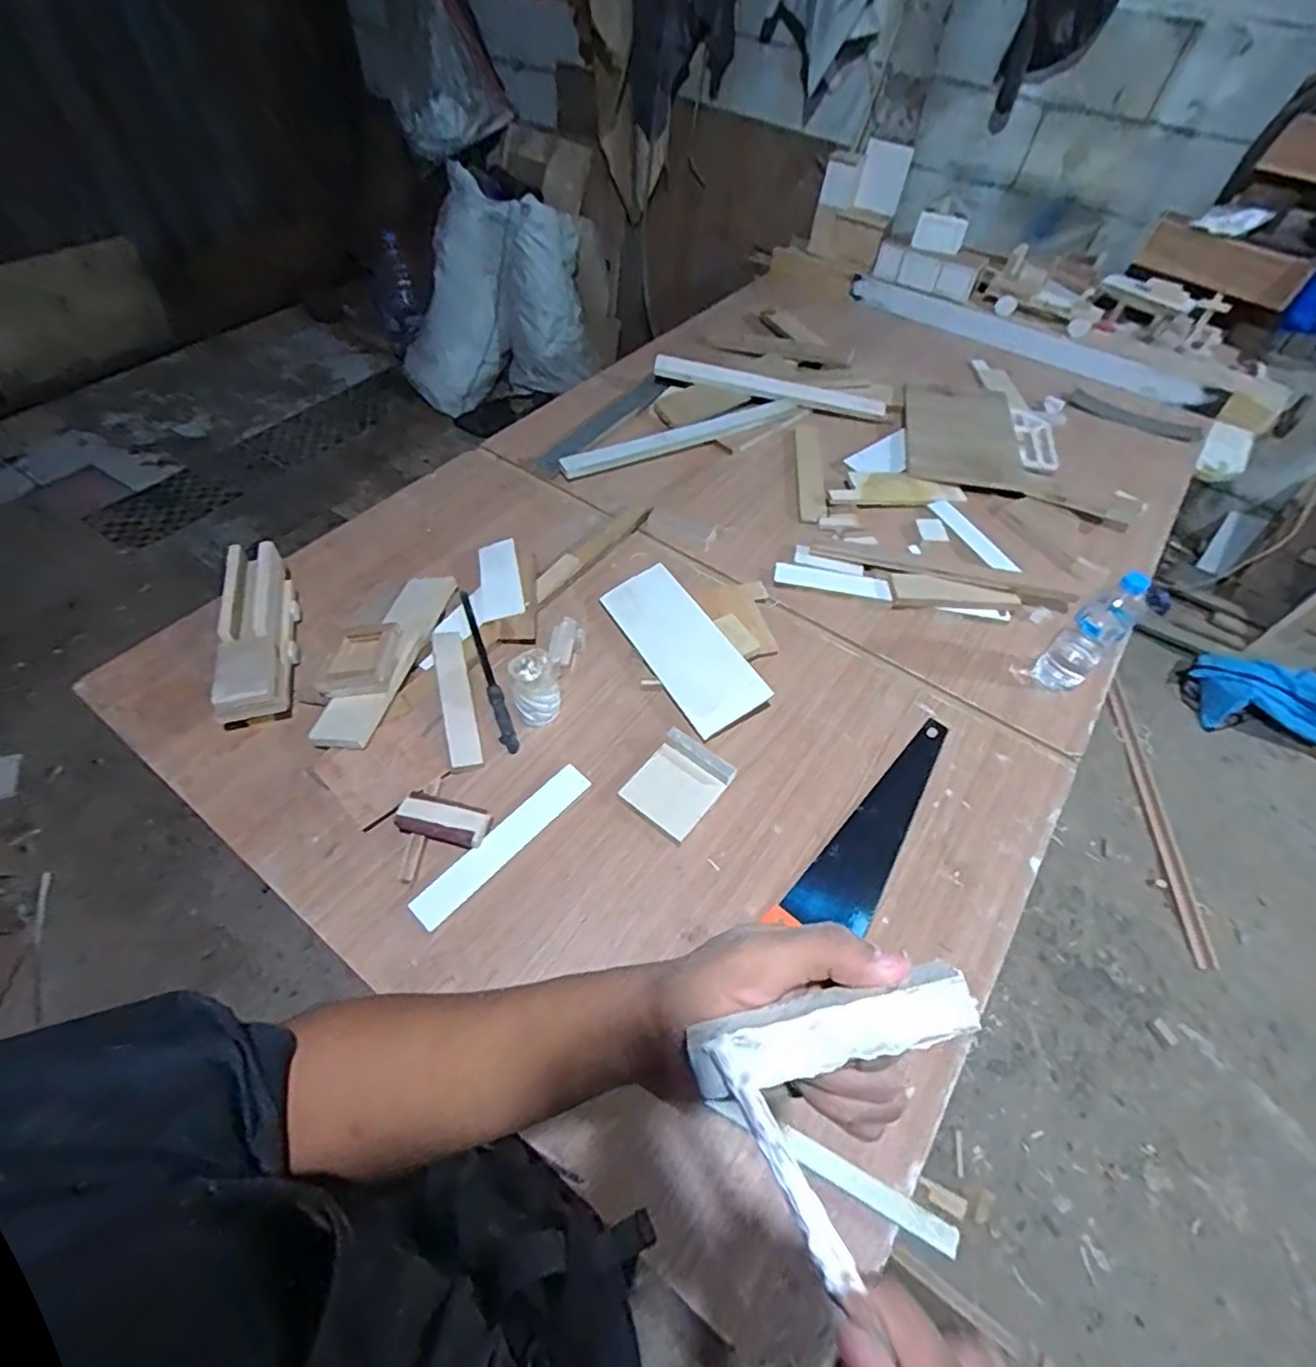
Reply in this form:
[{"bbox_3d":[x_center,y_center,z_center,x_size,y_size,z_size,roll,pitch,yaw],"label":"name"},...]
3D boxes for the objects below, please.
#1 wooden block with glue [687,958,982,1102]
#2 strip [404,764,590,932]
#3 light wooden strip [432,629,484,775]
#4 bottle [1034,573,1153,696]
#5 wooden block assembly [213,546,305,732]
[{"bbox_3d":[0.062,0.121,0.226,0.098,0.015,0.023,-12,57,-2],"label":"wooden block with glue"},{"bbox_3d":[-0.190,0.197,0.808,0.045,0.009,0.259,41,59,13],"label":"strip"},{"bbox_3d":[-0.286,0.020,0.916,0.041,0.009,0.234,-13,55,-13],"label":"light wooden strip"},{"bbox_3d":[0.629,-0.071,0.932,0.065,0.202,0.070,-34,63,-25],"label":"bottle"},{"bbox_3d":[-0.580,-0.088,0.938,0.087,0.078,0.302,-10,55,-11],"label":"wooden block assembly"}]

